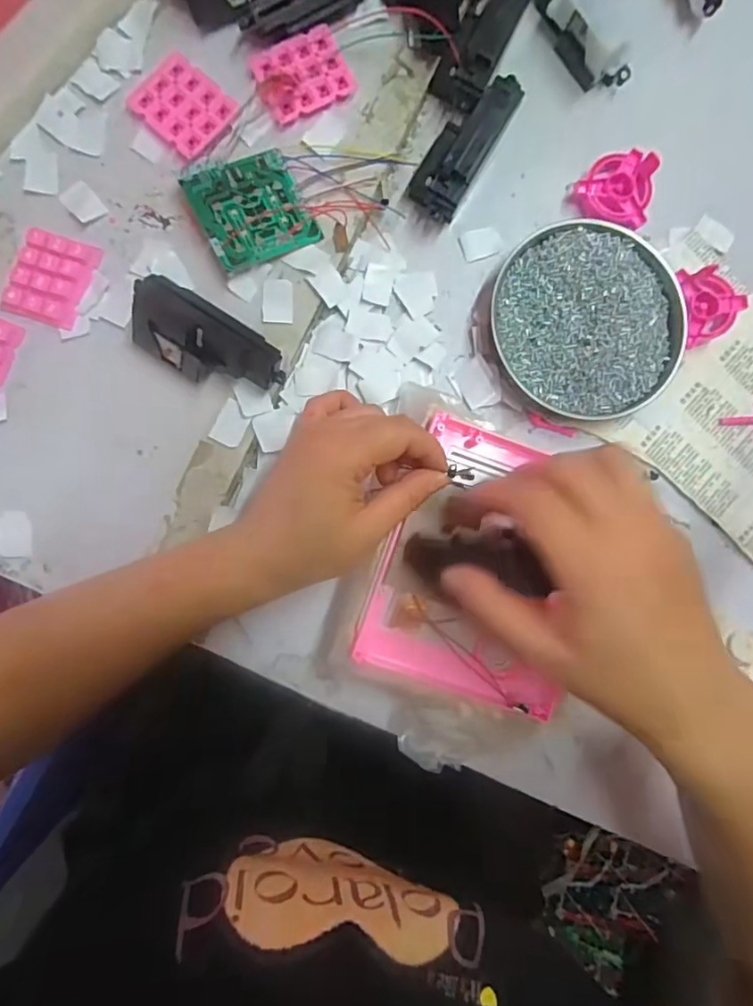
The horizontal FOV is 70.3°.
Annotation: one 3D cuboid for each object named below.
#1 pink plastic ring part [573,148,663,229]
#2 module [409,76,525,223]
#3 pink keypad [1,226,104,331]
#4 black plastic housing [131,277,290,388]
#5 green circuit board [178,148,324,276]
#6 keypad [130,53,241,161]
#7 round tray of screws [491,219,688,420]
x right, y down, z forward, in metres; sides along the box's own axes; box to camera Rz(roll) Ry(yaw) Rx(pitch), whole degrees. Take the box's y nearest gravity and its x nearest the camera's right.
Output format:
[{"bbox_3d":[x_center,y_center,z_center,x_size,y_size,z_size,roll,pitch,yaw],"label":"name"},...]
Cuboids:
[{"bbox_3d":[0.177,-0.226,0.386,0.053,0.026,0.049,0,89,-3],"label":"pink plastic ring part"},{"bbox_3d":[0.060,-0.246,0.369,0.039,0.036,0.106,30,88,-2],"label":"module"},{"bbox_3d":[-0.214,-0.148,0.351,0.047,0.009,0.059,20,88,-3],"label":"pink keypad"},{"bbox_3d":[-0.106,-0.100,0.338,0.095,0.019,0.047,25,118,-11],"label":"black plastic housing"},{"bbox_3d":[-0.083,-0.196,0.356,0.069,0.014,0.068,-27,91,-3],"label":"green circuit board"},{"bbox_3d":[-0.130,-0.268,0.362,0.065,0.007,0.051,41,87,-2],"label":"keypad"},{"bbox_3d":[0.148,-0.127,0.379,0.130,0.021,0.130,0,89,-3],"label":"round tray of screws"}]

